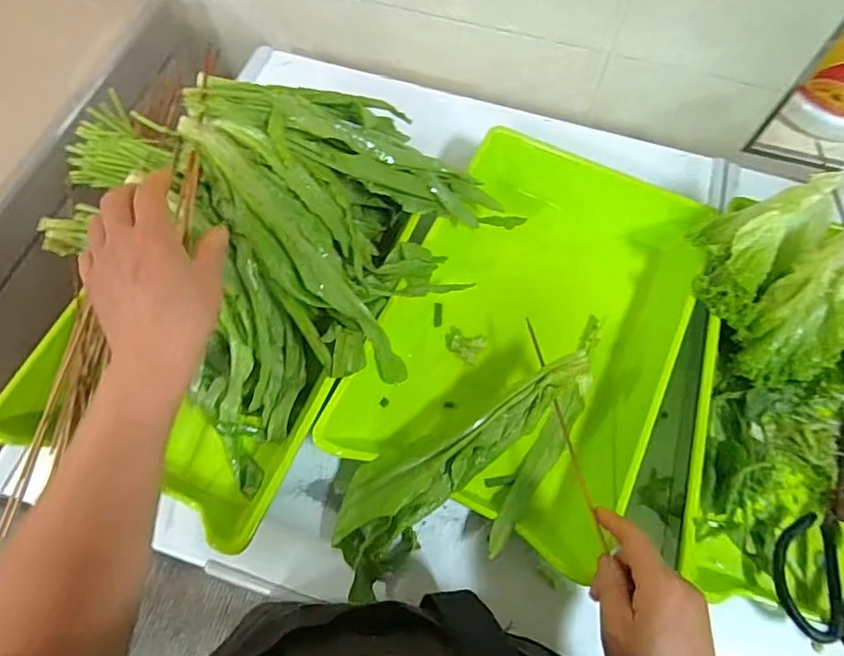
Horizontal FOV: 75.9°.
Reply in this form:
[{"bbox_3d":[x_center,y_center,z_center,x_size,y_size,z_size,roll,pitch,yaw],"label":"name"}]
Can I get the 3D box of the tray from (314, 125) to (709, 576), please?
[{"bbox_3d":[0.110,-0.012,0.539,0.263,0.058,0.397,26,68,10],"label":"tray"}]

